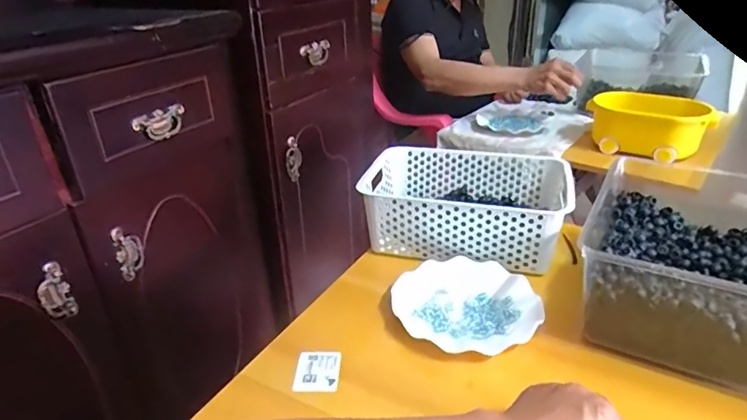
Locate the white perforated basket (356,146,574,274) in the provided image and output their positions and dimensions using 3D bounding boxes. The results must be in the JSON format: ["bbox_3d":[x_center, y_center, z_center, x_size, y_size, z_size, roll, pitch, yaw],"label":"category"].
[{"bbox_3d":[0.144,-0.011,0.797,0.300,0.101,0.206,5,28,13],"label":"white perforated basket"}]

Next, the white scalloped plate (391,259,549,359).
[{"bbox_3d":[0.122,0.125,0.655,0.183,0.033,0.176,-1,27,1],"label":"white scalloped plate"}]

